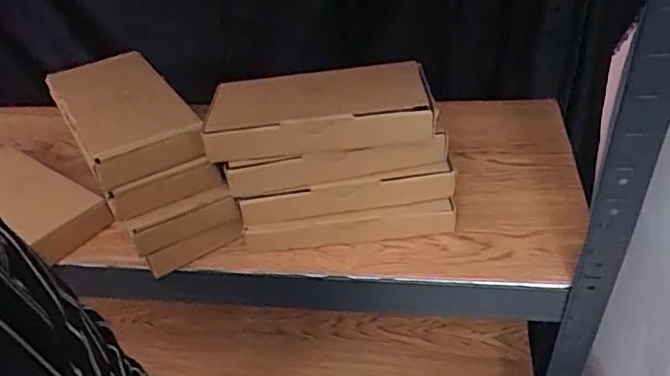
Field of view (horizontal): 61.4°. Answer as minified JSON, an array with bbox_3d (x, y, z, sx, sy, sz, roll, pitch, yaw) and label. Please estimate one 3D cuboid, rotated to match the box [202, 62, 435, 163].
[{"bbox_3d":[-0.017,-0.077,0.528,0.202,0.038,0.100,-5,40,3],"label":"box"}]

